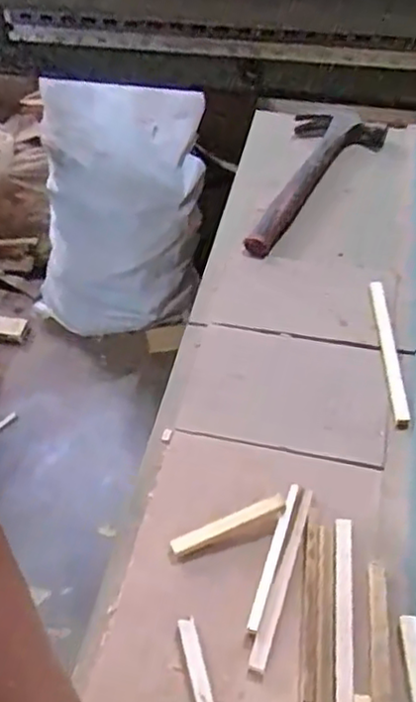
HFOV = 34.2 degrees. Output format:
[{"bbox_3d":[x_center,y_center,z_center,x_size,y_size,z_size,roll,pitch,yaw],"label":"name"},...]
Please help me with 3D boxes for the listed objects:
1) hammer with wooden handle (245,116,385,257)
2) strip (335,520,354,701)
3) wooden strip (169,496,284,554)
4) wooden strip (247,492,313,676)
[{"bbox_3d":[0.151,-0.238,0.940,0.125,0.057,0.327,17,54,16],"label":"hammer with wooden handle"},{"bbox_3d":[0.112,0.216,0.558,0.014,0.004,0.162,3,51,6],"label":"strip"},{"bbox_3d":[0.019,0.156,0.608,0.107,0.013,0.014,-17,52,-11],"label":"wooden strip"},{"bbox_3d":[0.065,0.192,0.586,0.014,0.004,0.165,14,53,14],"label":"wooden strip"}]

